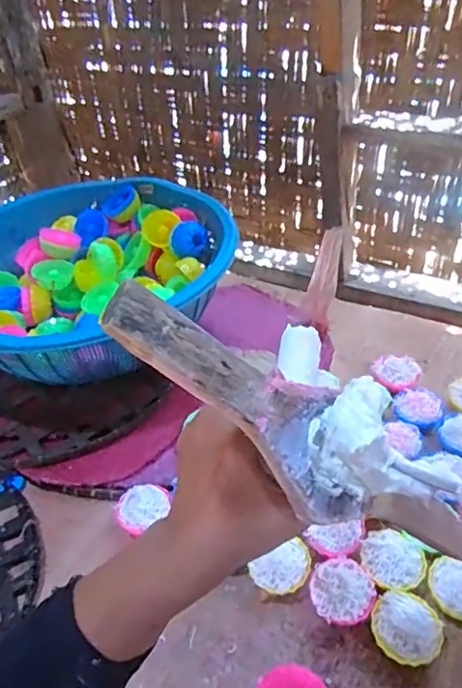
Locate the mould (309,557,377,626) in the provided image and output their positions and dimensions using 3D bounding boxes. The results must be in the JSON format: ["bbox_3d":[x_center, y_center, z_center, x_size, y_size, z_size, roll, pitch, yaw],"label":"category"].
[{"bbox_3d":[0.109,0.244,0.541,0.059,0.042,0.065,5,40,12],"label":"mould"}]

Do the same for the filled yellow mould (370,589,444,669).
[{"bbox_3d":[0.162,0.269,0.514,0.061,0.035,0.058,-3,39,3],"label":"filled yellow mould"}]

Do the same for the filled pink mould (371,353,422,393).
[{"bbox_3d":[0.231,0.043,0.770,0.062,0.025,0.061,-3,39,3],"label":"filled pink mould"}]

